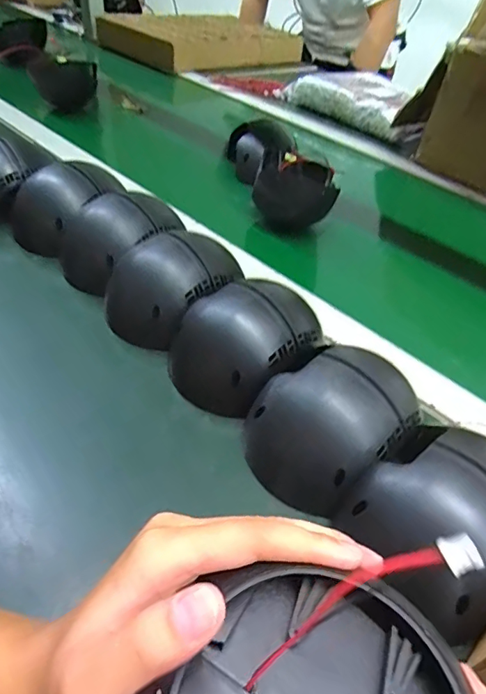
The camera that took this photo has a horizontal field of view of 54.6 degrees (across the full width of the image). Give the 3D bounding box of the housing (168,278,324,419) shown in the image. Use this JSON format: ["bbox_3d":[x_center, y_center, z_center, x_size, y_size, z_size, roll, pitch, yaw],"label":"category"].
[{"bbox_3d":[0.005,-0.002,0.361,0.113,0.070,0.095,-23,51,-30],"label":"housing"}]

